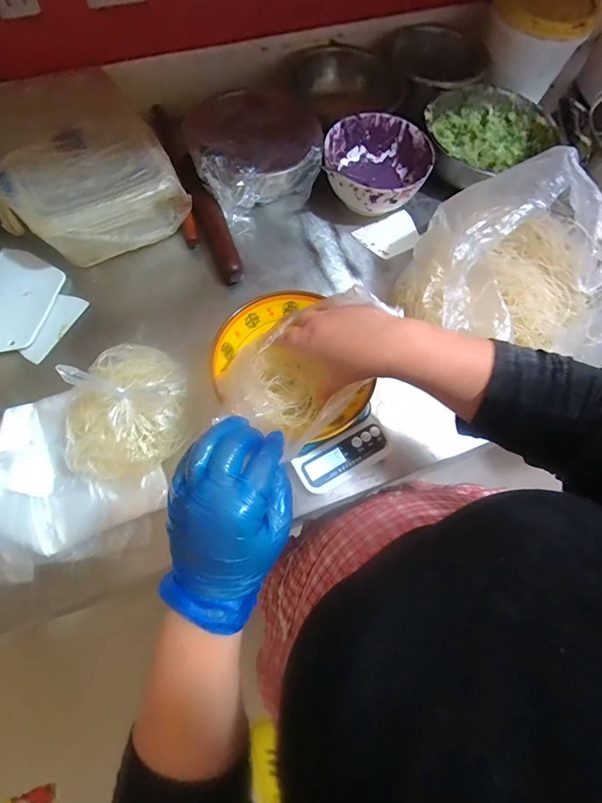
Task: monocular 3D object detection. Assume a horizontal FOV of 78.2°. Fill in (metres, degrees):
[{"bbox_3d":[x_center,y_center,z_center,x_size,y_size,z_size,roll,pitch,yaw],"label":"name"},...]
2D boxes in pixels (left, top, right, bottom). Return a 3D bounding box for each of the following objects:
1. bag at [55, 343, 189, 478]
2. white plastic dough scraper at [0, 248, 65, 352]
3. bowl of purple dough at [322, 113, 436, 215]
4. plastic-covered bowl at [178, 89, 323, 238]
[{"bbox_3d":[-0.215,0.002,0.447,0.142,0.123,0.168,-5,70,-4],"label":"bag"},{"bbox_3d":[-0.444,-0.149,0.562,0.131,0.009,0.188,8,68,4],"label":"white plastic dough scraper"},{"bbox_3d":[0.126,-0.396,0.641,0.172,0.080,0.179,1,70,-2],"label":"bowl of purple dough"},{"bbox_3d":[-0.070,-0.427,0.633,0.225,0.101,0.209,1,70,-2],"label":"plastic-covered bowl"}]

